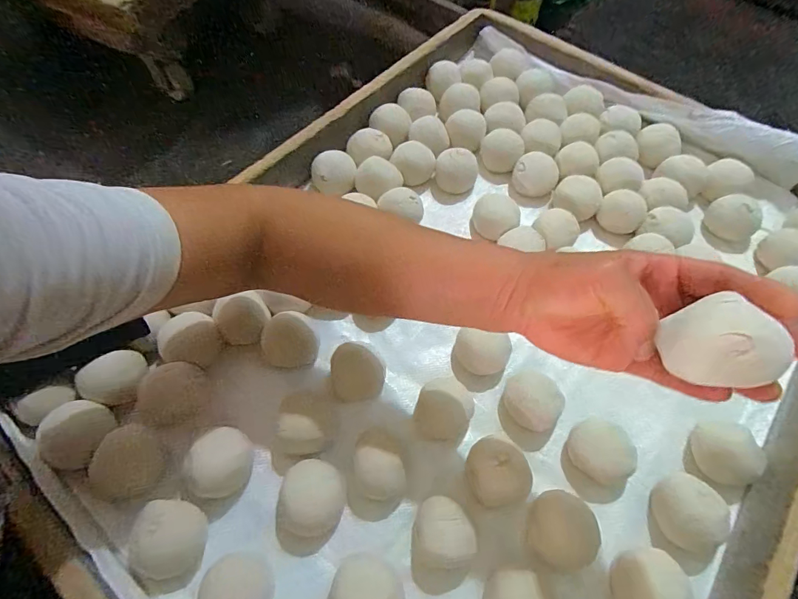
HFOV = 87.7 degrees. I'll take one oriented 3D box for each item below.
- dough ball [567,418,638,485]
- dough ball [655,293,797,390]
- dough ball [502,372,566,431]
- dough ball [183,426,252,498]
[{"bbox_3d":[0.181,0.136,0.374,0.047,0.032,0.056,-8,62,-8],"label":"dough ball"},{"bbox_3d":[0.167,0.021,0.218,0.032,0.047,0.041,-36,102,-49],"label":"dough ball"},{"bbox_3d":[0.125,0.096,0.395,0.054,0.038,0.050,29,64,11],"label":"dough ball"},{"bbox_3d":[-0.151,0.140,0.357,0.050,0.032,0.053,2,62,-3],"label":"dough ball"}]

